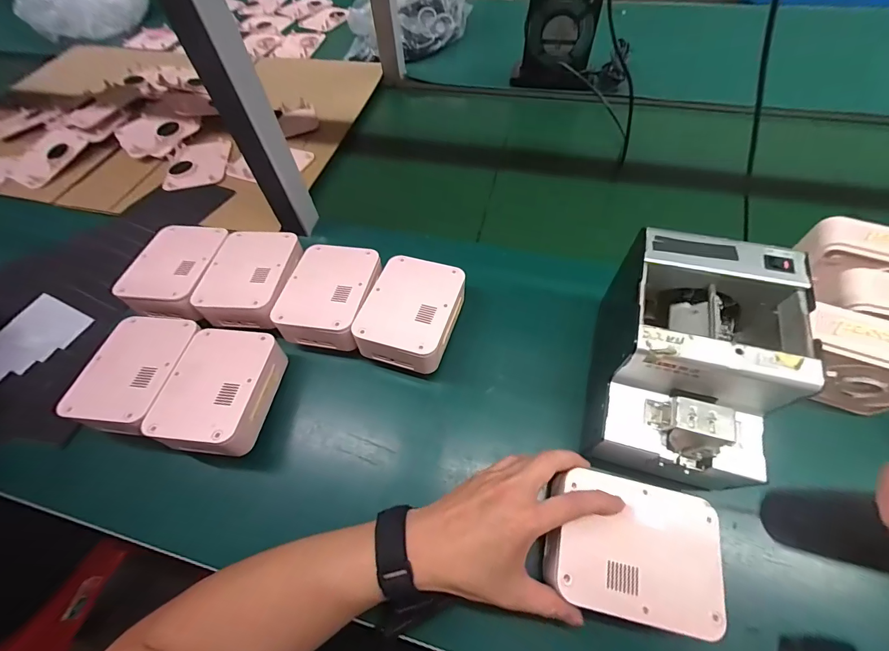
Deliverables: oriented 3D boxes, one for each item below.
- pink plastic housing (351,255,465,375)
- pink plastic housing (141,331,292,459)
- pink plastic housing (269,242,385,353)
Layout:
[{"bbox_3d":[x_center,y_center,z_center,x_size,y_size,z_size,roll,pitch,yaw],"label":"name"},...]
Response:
[{"bbox_3d":[-0.037,-0.018,0.443,0.101,0.038,0.127,16,61,13],"label":"pink plastic housing"},{"bbox_3d":[-0.245,0.070,0.418,0.104,0.040,0.135,5,59,6],"label":"pink plastic housing"},{"bbox_3d":[-0.137,-0.042,0.465,0.104,0.039,0.132,8,59,9],"label":"pink plastic housing"}]

